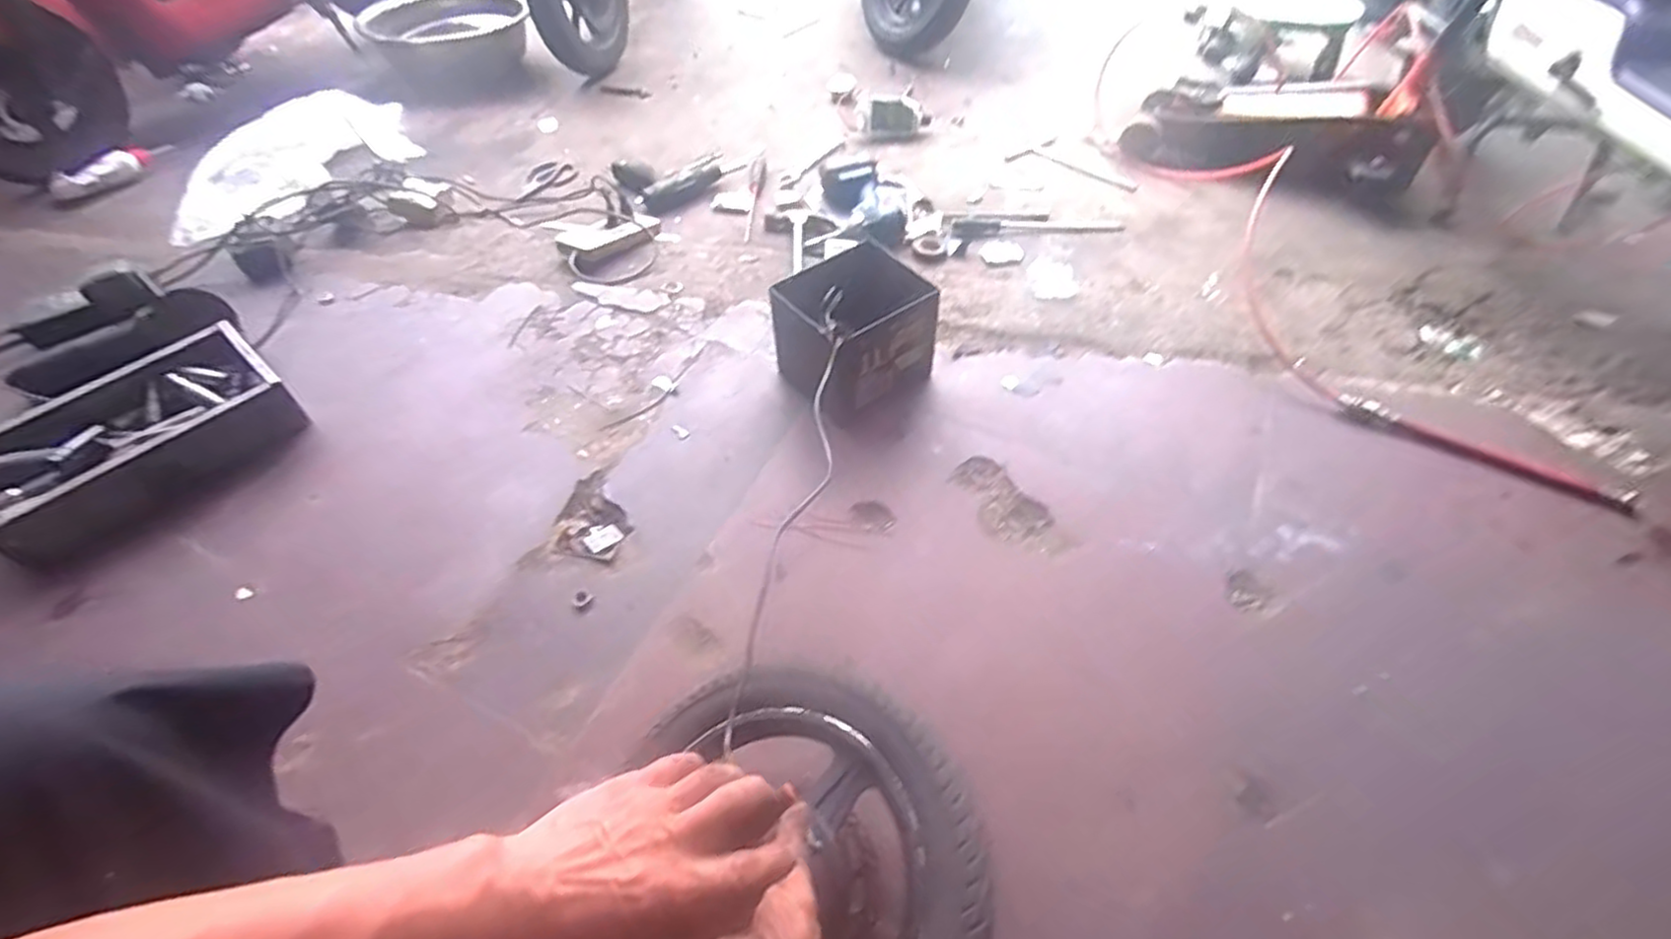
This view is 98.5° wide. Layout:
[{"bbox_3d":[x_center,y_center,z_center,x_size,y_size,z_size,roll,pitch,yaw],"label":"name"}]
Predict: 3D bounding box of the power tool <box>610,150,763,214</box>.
[{"bbox_3d":[-0.314,-0.629,1.503,0.293,0.047,0.142,-36,54,-28],"label":"power tool"}]

